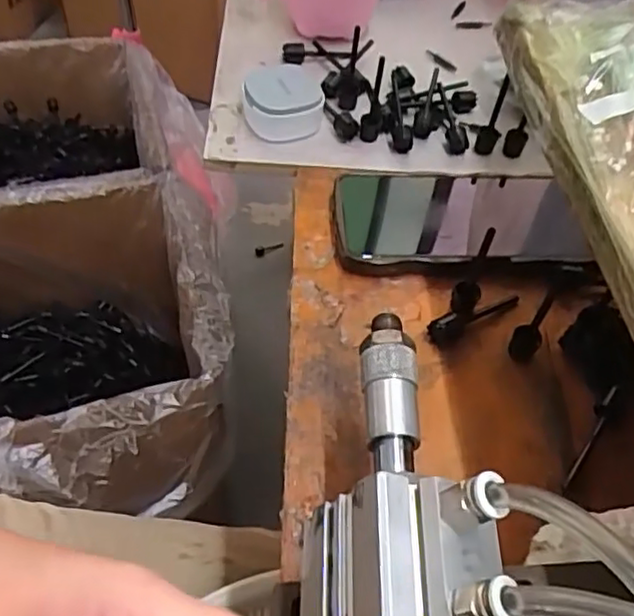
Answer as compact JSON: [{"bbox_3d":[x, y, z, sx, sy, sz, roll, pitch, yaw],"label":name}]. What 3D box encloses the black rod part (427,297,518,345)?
[{"bbox_3d":[0.092,0.003,0.374,0.063,0.010,0.013,-24,59,-21],"label":"black rod part"}]

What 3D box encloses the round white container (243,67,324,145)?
[{"bbox_3d":[-0.028,-0.150,0.471,0.049,0.030,0.060,-21,58,-19],"label":"round white container"}]

